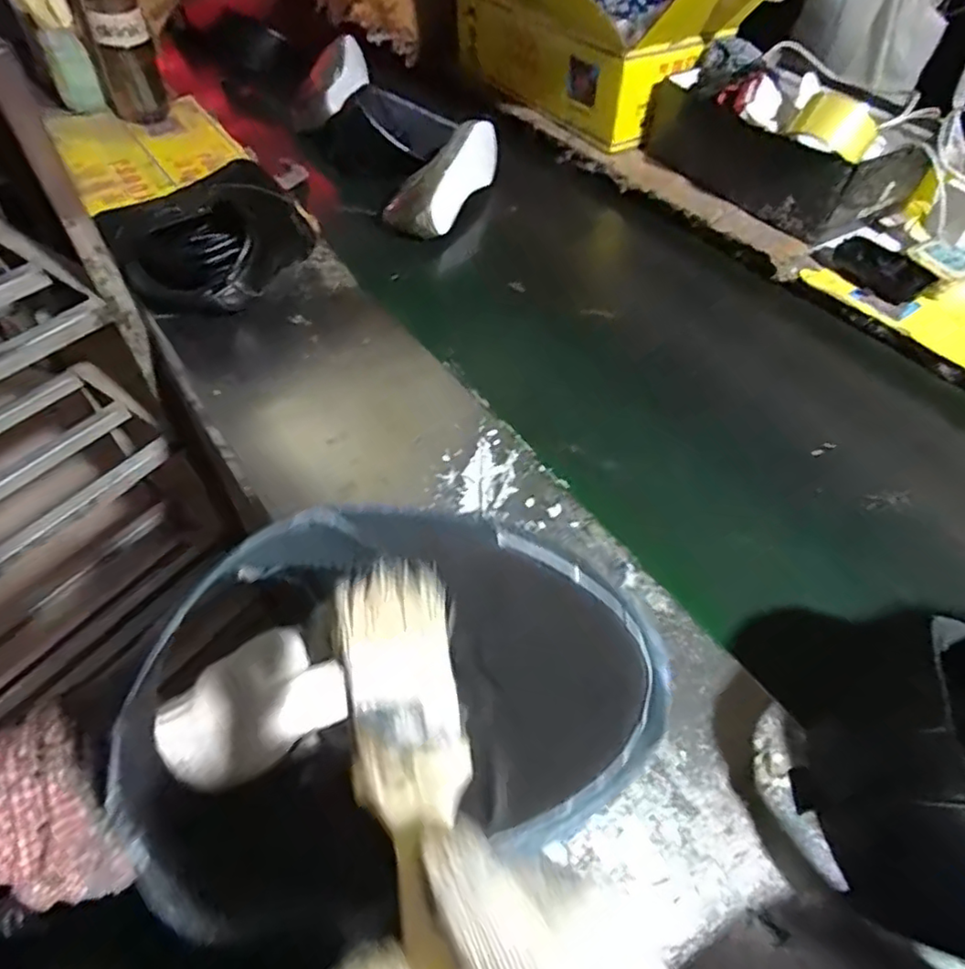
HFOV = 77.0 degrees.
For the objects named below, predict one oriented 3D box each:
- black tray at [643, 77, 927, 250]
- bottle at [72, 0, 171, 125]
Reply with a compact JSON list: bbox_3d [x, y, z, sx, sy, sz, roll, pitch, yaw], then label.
[{"bbox_3d":[0.404,-0.465,0.842,0.195,0.107,0.333,-24,56,-20],"label":"black tray"},{"bbox_3d":[-0.506,-0.627,0.829,0.085,0.237,0.071,-20,55,-17],"label":"bottle"}]

